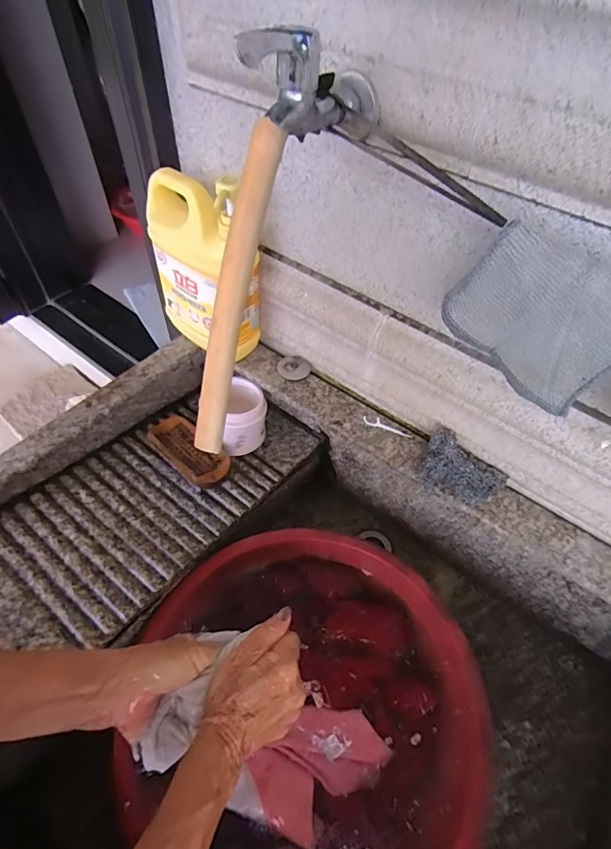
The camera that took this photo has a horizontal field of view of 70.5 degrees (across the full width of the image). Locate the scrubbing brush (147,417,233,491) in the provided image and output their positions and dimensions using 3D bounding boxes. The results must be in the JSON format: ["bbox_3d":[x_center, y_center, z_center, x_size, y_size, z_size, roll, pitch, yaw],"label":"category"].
[{"bbox_3d":[-0.162,0.039,0.607,0.132,0.035,0.061,36,60,21],"label":"scrubbing brush"}]

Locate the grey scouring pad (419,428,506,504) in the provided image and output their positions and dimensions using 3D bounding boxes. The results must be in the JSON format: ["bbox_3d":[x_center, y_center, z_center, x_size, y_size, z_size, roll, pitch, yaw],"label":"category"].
[{"bbox_3d":[0.180,0.058,0.513,0.093,0.013,0.063,42,97,11],"label":"grey scouring pad"}]

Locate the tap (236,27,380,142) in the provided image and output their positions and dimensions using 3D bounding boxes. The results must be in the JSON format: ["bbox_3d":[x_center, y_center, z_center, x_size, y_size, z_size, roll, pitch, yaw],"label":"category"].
[{"bbox_3d":[0.004,-0.236,0.308,0.036,0.080,0.127,38,60,22],"label":"tap"}]

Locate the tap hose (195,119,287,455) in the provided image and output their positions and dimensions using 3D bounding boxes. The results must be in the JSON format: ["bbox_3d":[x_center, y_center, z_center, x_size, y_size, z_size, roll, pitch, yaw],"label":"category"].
[{"bbox_3d":[-0.055,-0.090,0.330,0.020,0.240,0.017,19,19,10],"label":"tap hose"}]

